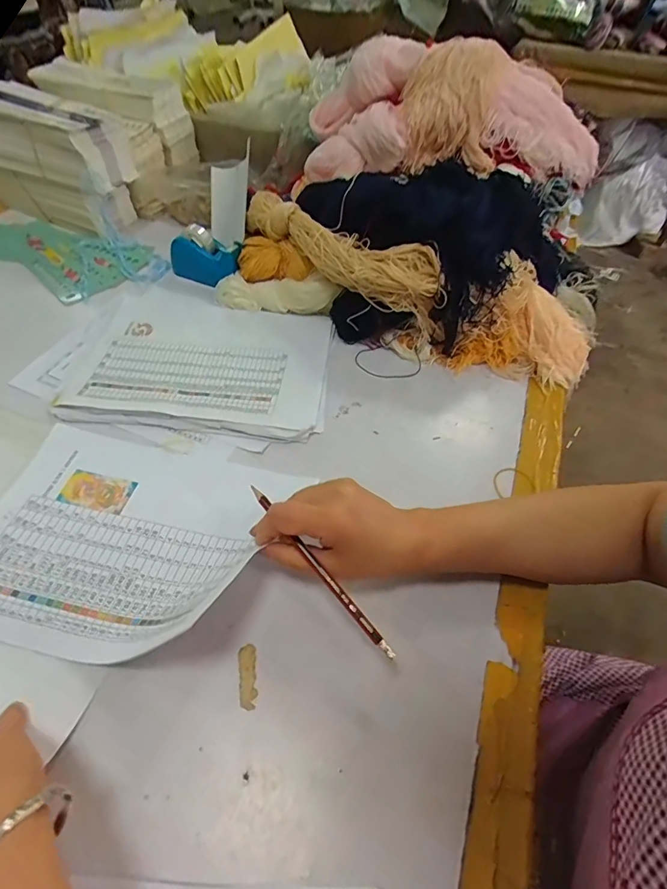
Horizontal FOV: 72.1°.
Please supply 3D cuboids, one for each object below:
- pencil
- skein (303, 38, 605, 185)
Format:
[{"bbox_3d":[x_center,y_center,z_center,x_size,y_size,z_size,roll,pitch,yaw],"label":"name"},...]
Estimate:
[{"bbox_3d":[-0.013,0.098,0.365,0.008,0.006,0.171,-34,67,-25],"label":"pencil"},{"bbox_3d":[0.166,-0.439,0.609,0.393,0.123,0.153,-4,52,-4],"label":"skein"}]

